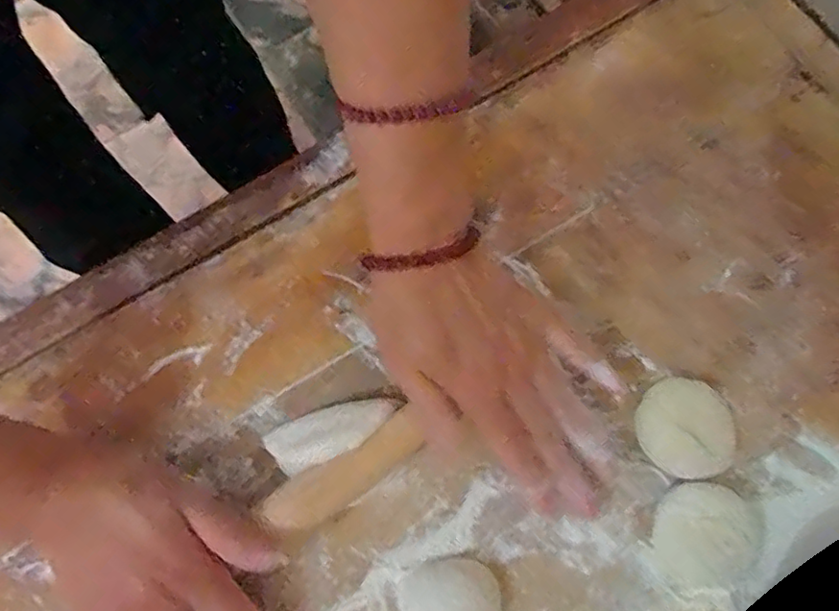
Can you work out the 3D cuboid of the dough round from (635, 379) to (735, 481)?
[{"bbox_3d":[0.154,0.071,0.351,0.052,0.026,0.056,-1,74,2],"label":"dough round"}]

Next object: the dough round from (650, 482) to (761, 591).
[{"bbox_3d":[0.157,0.128,0.336,0.049,0.023,0.054,13,74,6],"label":"dough round"}]

